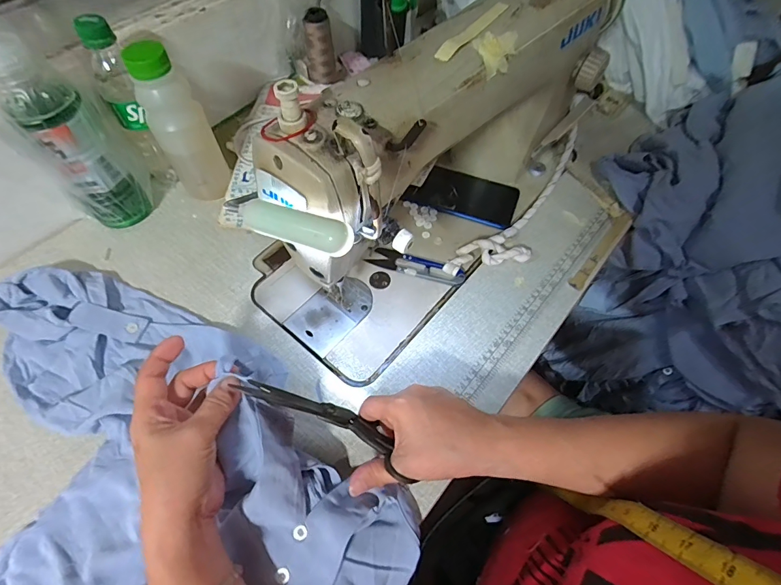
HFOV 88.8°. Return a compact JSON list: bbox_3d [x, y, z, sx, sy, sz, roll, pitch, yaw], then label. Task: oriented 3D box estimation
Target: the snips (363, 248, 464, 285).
[{"bbox_3d":[0.031,-0.031,0.468,0.111,0.010,0.026,18,60,9],"label":"snips"}]

